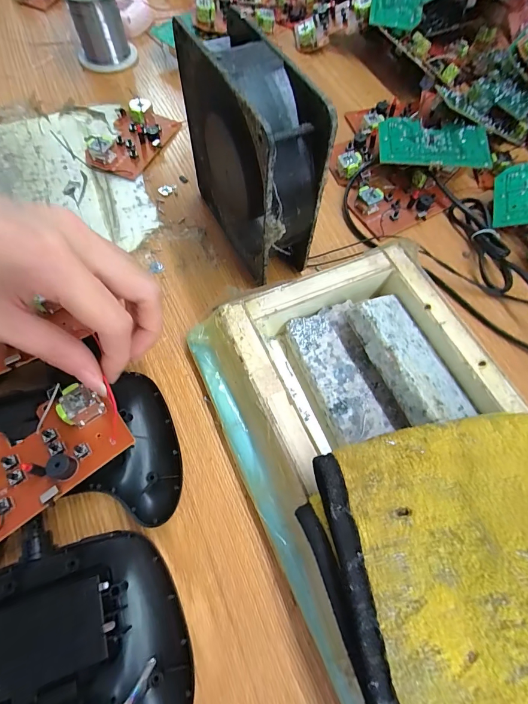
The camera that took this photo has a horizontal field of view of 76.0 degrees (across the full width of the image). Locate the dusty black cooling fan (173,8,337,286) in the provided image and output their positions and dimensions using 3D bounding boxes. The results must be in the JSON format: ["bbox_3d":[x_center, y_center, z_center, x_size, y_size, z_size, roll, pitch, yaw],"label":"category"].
[{"bbox_3d":[-0.009,-0.130,0.228,0.047,0.119,0.125,-27,69,-13],"label":"dusty black cooling fan"}]

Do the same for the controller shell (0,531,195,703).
[{"bbox_3d":[-0.103,0.146,0.160,0.130,0.020,0.087,-16,67,-9],"label":"controller shell"}]

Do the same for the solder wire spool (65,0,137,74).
[{"bbox_3d":[-0.170,-0.340,0.348,0.051,0.073,0.051,1,66,-2],"label":"solder wire spool"}]

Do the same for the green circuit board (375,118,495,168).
[{"bbox_3d":[0.146,-0.180,0.292,0.090,0.005,0.051,4,72,2],"label":"green circuit board"}]

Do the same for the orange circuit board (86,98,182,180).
[{"bbox_3d":[-0.123,-0.199,0.313,0.053,0.018,0.089,21,67,7],"label":"orange circuit board"}]

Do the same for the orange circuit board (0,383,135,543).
[{"bbox_3d":[-0.123,0.056,0.180,0.088,0.015,0.054,-35,72,-16],"label":"orange circuit board"}]

